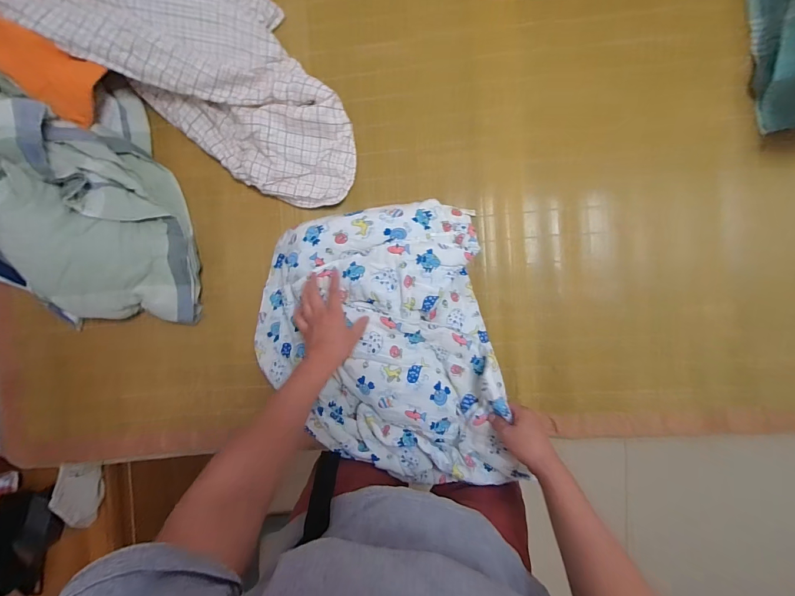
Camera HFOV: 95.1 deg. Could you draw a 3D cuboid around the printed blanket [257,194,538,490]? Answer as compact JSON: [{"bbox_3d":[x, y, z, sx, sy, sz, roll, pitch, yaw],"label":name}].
[{"bbox_3d":[-0.041,0.100,0.661,0.424,0.103,0.494,-8,91,4],"label":"printed blanket"}]

